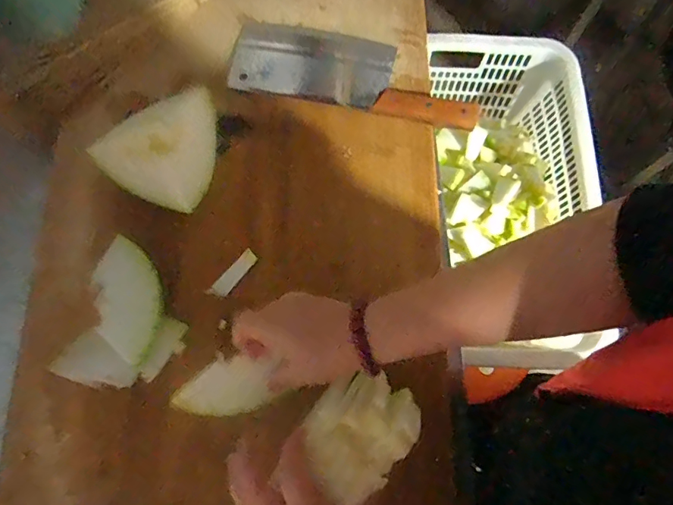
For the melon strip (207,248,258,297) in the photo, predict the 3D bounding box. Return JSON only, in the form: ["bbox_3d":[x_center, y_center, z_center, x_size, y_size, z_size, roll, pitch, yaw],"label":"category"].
[{"bbox_3d":[-0.108,0.023,0.497,0.017,0.004,0.060,39,77,10],"label":"melon strip"}]

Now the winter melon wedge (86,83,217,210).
[{"bbox_3d":[-0.172,-0.097,0.489,0.132,0.067,0.107,-30,76,-9],"label":"winter melon wedge"}]

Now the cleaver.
[{"bbox_3d":[0.023,-0.222,0.563,0.295,0.030,0.097,14,73,4],"label":"cleaver"}]

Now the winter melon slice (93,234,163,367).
[{"bbox_3d":[-0.209,0.045,0.473,0.064,0.007,0.125,-11,73,-4],"label":"winter melon slice"}]

